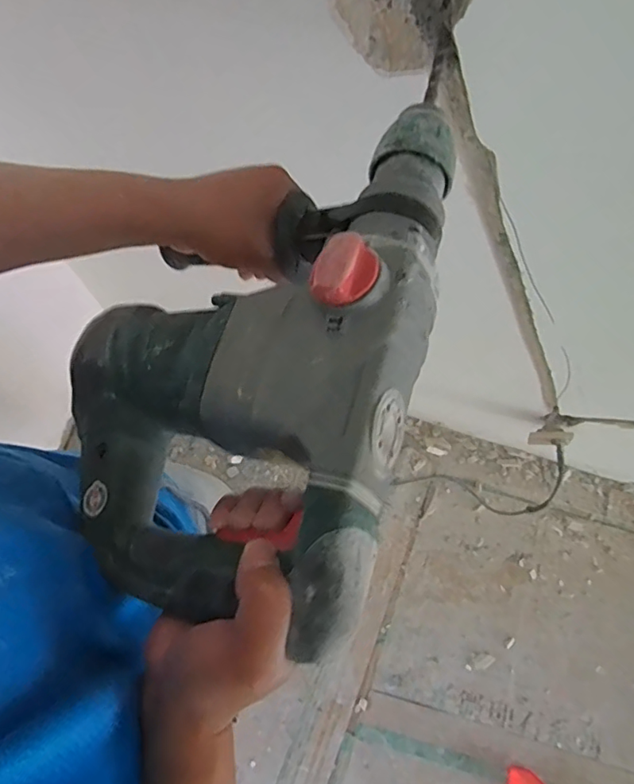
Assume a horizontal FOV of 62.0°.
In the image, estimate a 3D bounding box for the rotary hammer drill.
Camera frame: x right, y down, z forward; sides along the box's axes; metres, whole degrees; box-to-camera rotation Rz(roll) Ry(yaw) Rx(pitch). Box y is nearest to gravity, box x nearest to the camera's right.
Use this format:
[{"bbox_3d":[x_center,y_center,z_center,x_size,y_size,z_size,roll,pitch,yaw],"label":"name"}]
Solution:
[{"bbox_3d":[-0.042,-0.034,0.362,0.235,0.110,0.340,6,75,27],"label":"rotary hammer drill"}]

